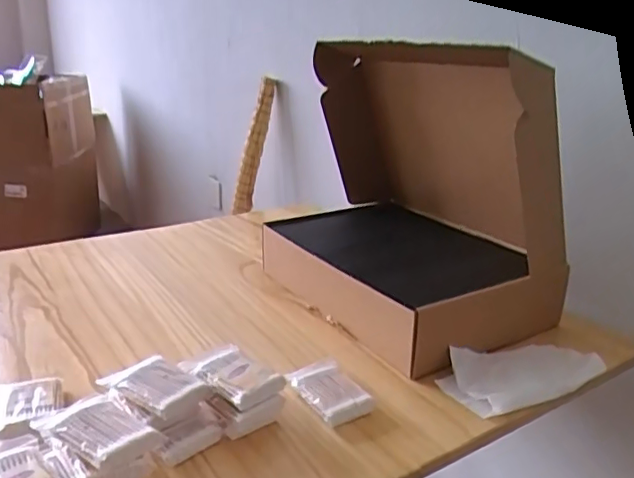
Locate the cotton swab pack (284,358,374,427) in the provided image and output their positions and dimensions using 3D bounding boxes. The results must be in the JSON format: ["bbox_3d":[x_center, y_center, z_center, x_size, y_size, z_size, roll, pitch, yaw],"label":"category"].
[{"bbox_3d":[0.010,0.153,0.573,0.053,0.021,0.091,-11,23,-29],"label":"cotton swab pack"}]

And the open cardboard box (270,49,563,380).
[{"bbox_3d":[0.110,-0.067,0.747,0.242,0.339,0.372,-12,24,-32],"label":"open cardboard box"}]

